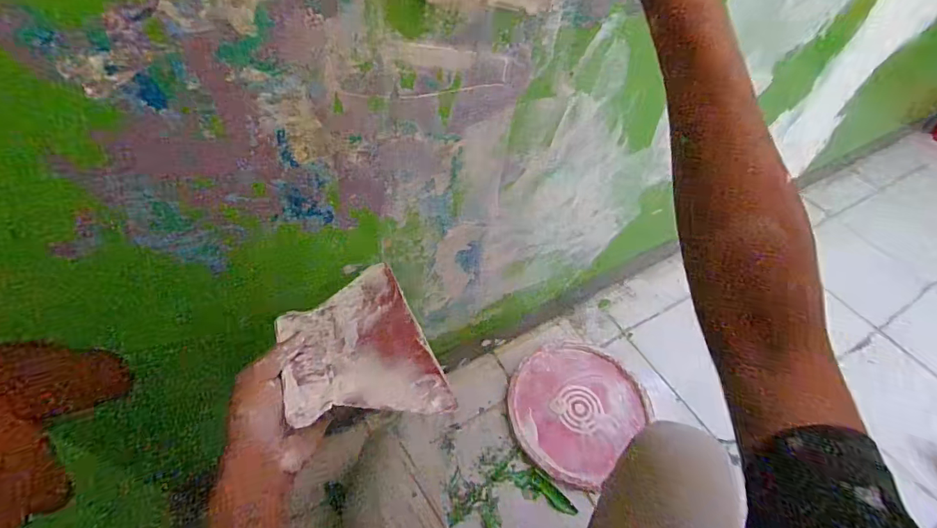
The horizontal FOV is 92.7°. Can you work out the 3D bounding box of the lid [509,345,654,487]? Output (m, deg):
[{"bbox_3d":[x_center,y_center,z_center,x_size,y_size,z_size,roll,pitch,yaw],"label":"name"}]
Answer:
[{"bbox_3d":[0.216,0.284,0.911,0.249,0.022,0.273,3,51,-3],"label":"lid"}]

